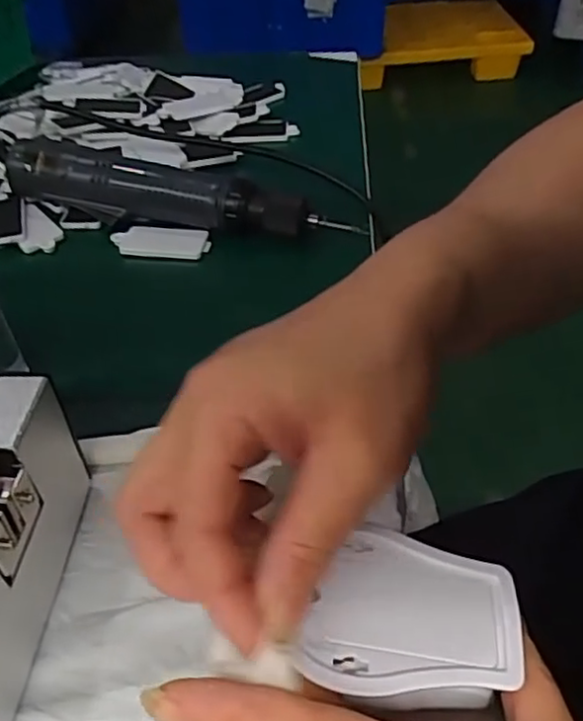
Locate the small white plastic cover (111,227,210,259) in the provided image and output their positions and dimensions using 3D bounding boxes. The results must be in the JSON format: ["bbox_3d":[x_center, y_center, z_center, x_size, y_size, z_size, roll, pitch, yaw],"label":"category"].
[{"bbox_3d":[-0.096,-0.087,0.484,0.071,0.004,0.030,8,53,7],"label":"small white plastic cover"}]

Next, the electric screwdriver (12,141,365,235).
[{"bbox_3d":[-0.085,-0.124,0.481,0.266,0.039,0.043,11,46,15],"label":"electric screwdriver"}]

